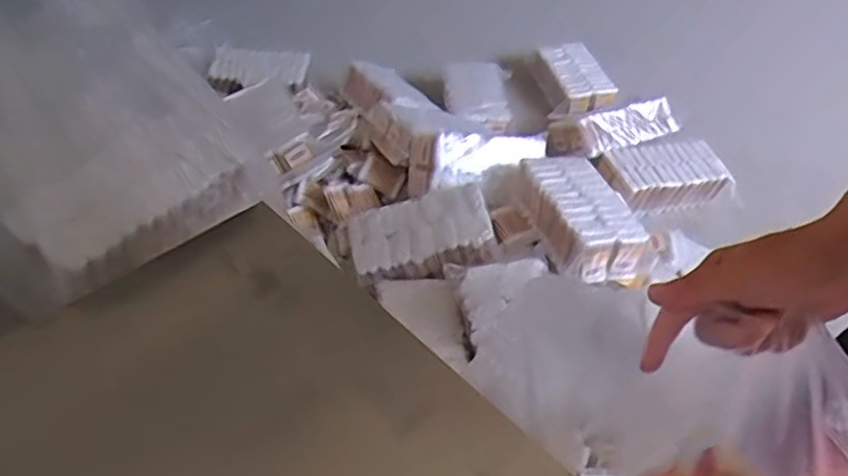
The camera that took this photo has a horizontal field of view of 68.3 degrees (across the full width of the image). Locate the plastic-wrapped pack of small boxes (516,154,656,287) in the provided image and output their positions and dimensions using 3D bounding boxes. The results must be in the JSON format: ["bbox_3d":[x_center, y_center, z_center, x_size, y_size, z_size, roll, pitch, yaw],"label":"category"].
[{"bbox_3d":[0.238,-0.038,0.926,0.144,0.074,0.220,-10,49,-10],"label":"plastic-wrapped pack of small boxes"}]

